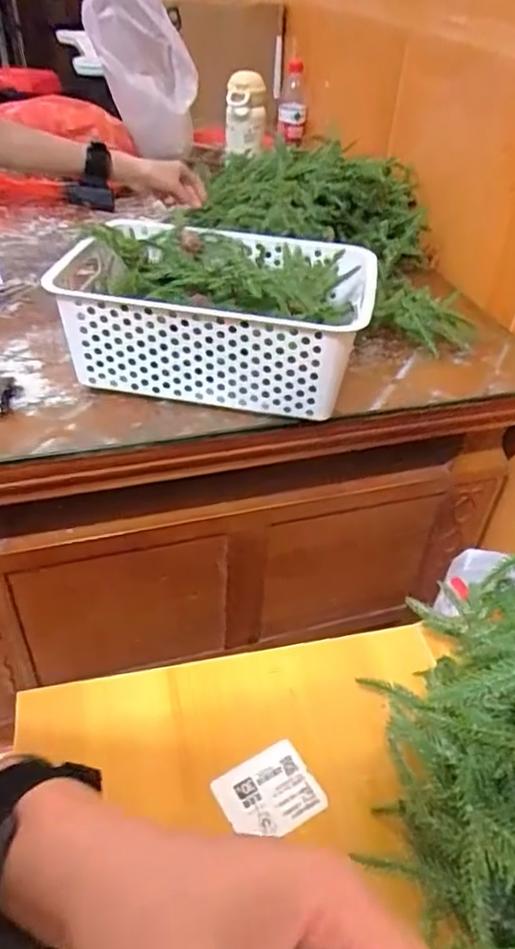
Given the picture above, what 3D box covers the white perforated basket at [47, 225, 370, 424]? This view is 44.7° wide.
[{"bbox_3d":[-0.040,-0.167,0.664,0.299,0.124,0.208,9,40,7],"label":"white perforated basket"}]

